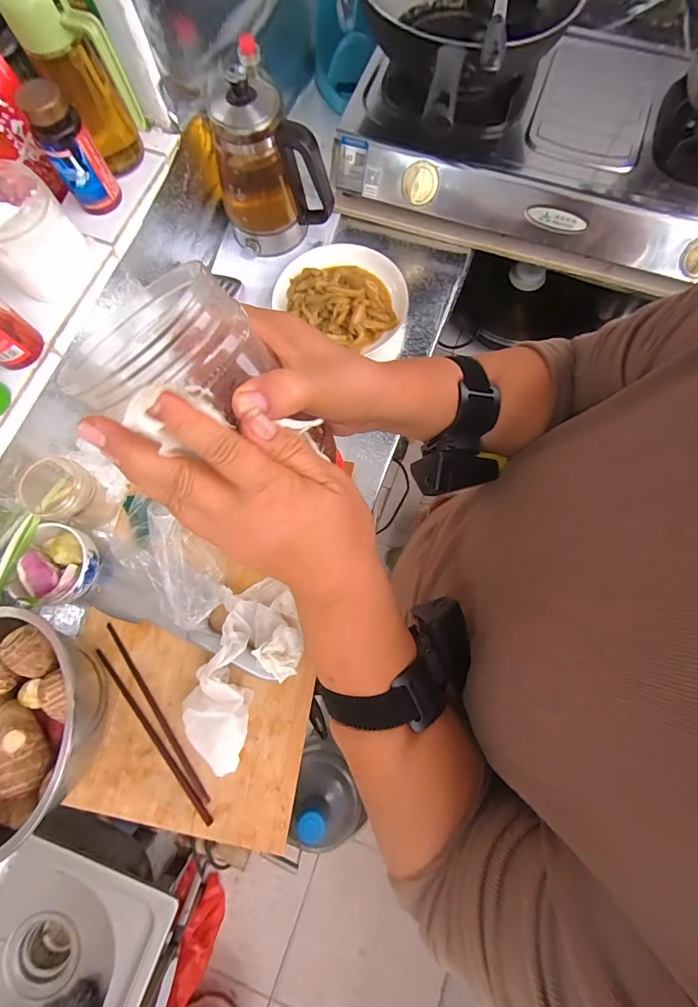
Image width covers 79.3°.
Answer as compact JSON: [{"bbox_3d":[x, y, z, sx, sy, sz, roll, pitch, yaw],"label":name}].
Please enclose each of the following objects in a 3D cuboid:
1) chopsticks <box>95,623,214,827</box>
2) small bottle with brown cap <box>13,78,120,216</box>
[{"bbox_3d":[-0.237,0.266,0.514,0.033,0.006,0.253,-38,77,-8],"label":"chopsticks"},{"bbox_3d":[-0.318,-0.404,0.487,0.053,0.115,0.047,-30,76,-6],"label":"small bottle with brown cap"}]

